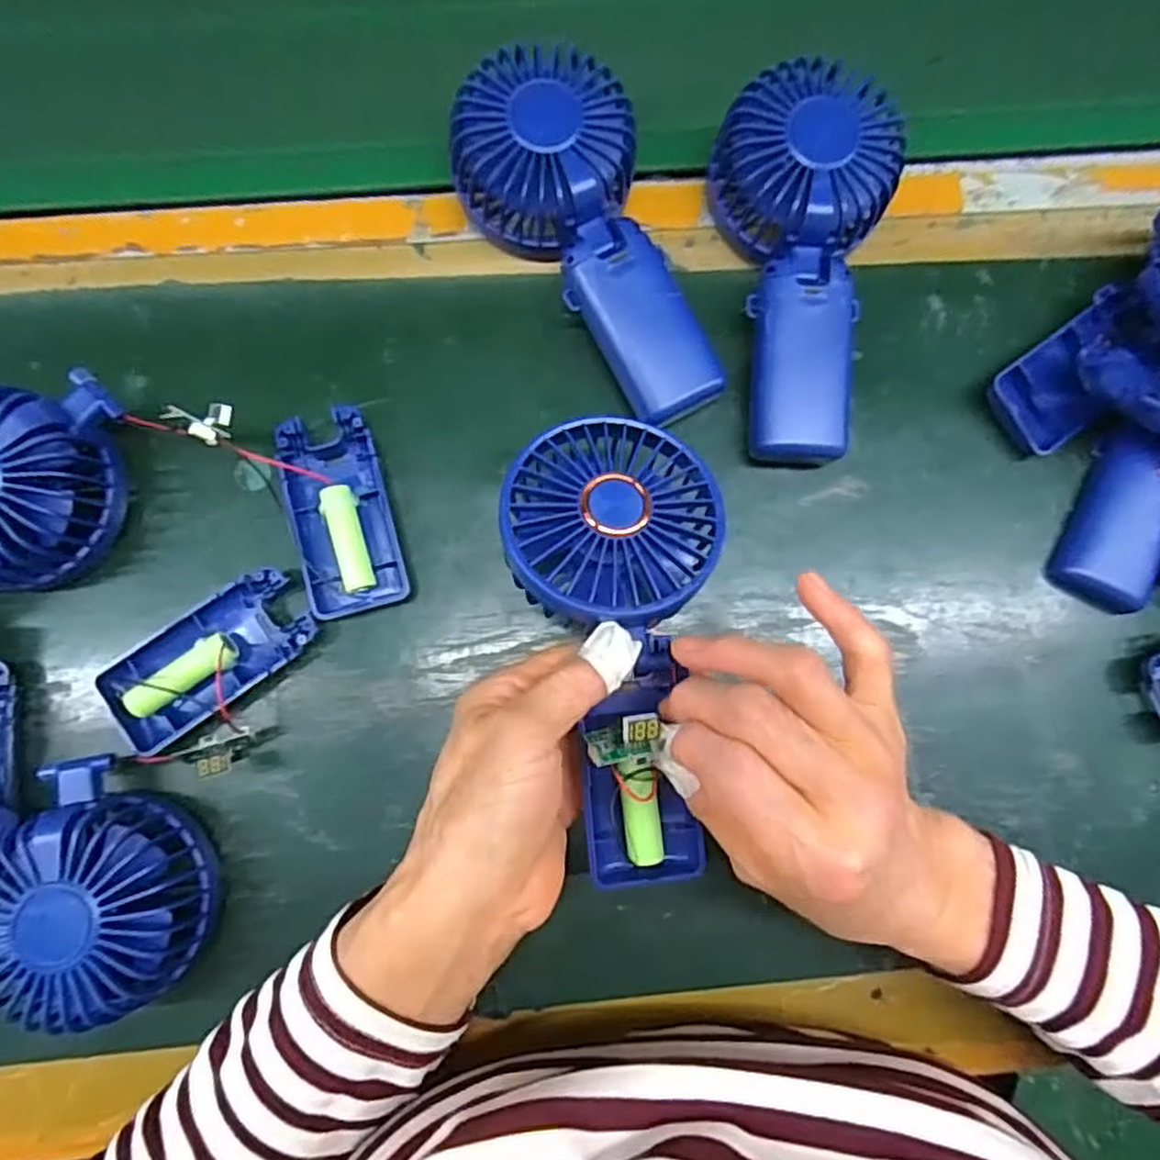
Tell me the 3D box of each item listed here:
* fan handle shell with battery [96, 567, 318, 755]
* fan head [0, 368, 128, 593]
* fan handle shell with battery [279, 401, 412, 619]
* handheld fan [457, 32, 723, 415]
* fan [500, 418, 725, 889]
[{"bbox_3d":[-0.164,0.035,0.320,0.090,0.025,0.044,-34,84,-4],"label":"fan handle shell with battery"},{"bbox_3d":[-0.246,-0.042,0.310,0.083,0.047,0.092,1,83,0],"label":"fan head"},{"bbox_3d":[-0.109,-0.031,0.330,0.043,0.016,0.091,-15,83,-2],"label":"fan handle shell with battery"},{"bbox_3d":[0.003,-0.154,0.333,0.080,0.048,0.172,-24,84,-3],"label":"handheld fan"},{"bbox_3d":[0.017,0.025,0.269,0.080,0.031,0.177,-5,86,-1],"label":"fan"}]

